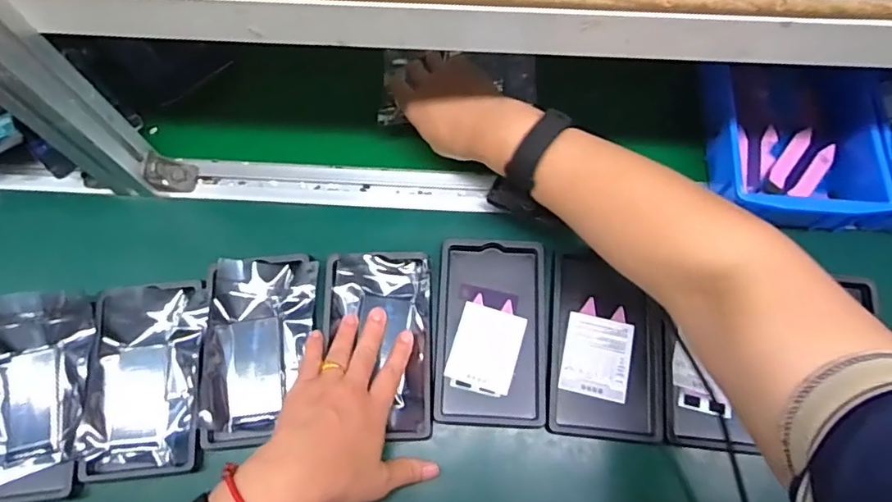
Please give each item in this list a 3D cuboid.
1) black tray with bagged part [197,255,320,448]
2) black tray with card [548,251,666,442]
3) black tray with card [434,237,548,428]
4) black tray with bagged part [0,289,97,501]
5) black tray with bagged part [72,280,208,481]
[{"bbox_3d":[-0.158,0.082,0.475,0.095,0.021,0.154,-3,70,-1],"label":"black tray with bagged part"},{"bbox_3d":[0.138,0.081,0.477,0.093,0.010,0.152,5,70,2],"label":"black tray with card"},{"bbox_3d":[0.040,0.069,0.485,0.093,0.019,0.160,2,70,1],"label":"black tray with card"},{"bbox_3d":[-0.349,0.117,0.462,0.098,0.017,0.171,-4,70,-1],"label":"black tray with bagged part"},{"bbox_3d":[-0.253,0.105,0.464,0.095,0.011,0.155,-5,70,-2],"label":"black tray with bagged part"}]

